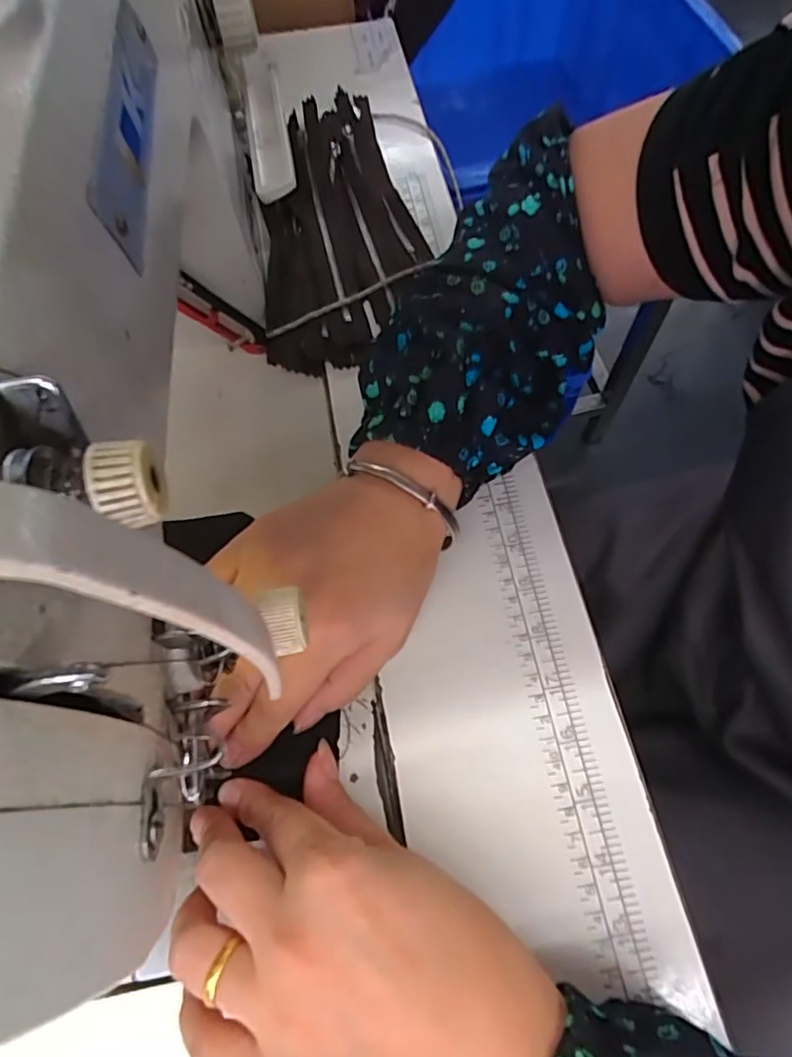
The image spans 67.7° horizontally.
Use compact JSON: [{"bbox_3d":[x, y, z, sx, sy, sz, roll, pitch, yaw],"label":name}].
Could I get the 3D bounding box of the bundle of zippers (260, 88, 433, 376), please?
[{"bbox_3d":[-0.039,-0.225,0.412,0.110,0.035,0.257,-6,64,-1],"label":"bundle of zippers"}]

